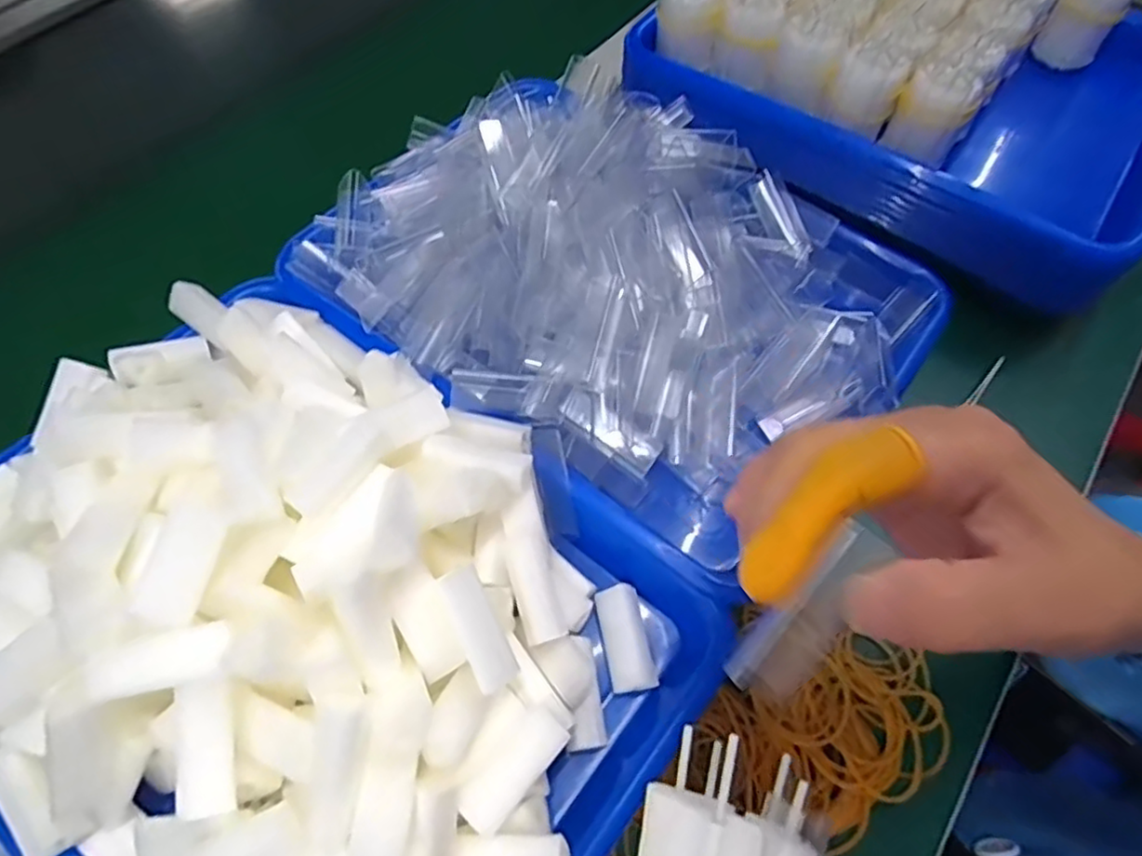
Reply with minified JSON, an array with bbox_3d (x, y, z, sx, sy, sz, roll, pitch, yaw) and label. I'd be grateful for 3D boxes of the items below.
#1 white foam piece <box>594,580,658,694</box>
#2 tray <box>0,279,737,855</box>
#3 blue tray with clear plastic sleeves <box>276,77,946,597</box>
[{"bbox_3d":[0.025,0.096,0.303,0.020,0.011,0.046,-11,61,-6],"label":"white foam piece"},{"bbox_3d":[-0.121,0.067,0.273,0.319,0.095,0.241,35,66,18],"label":"tray"},{"bbox_3d":[0.032,-0.090,0.375,0.311,0.076,0.246,35,66,18],"label":"blue tray with clear plastic sleeves"}]

